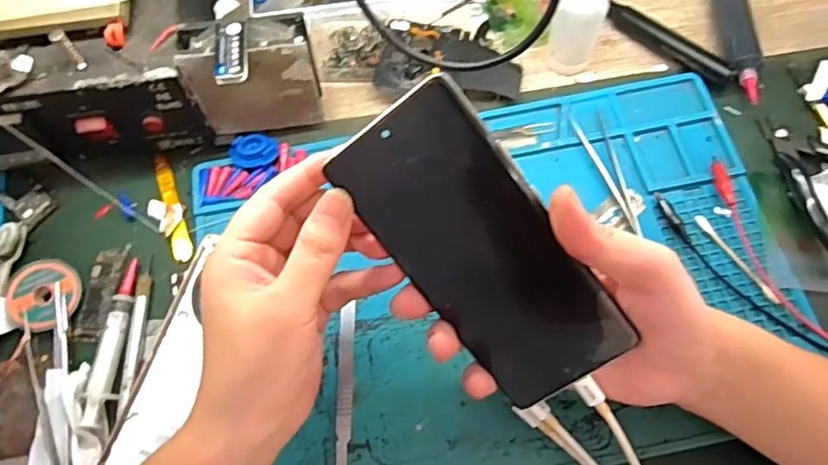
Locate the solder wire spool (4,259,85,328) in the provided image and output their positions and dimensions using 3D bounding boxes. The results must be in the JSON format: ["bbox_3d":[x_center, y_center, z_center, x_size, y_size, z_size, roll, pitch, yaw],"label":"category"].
[{"bbox_3d":[-0.241,0.039,0.379,0.043,0.009,0.048,-31,69,-11],"label":"solder wire spool"}]

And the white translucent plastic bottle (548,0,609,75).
[{"bbox_3d":[0.117,-0.147,0.416,0.031,0.069,0.025,25,70,13],"label":"white translucent plastic bottle"}]

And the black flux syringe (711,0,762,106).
[{"bbox_3d":[0.249,-0.159,0.443,0.033,0.023,0.140,-4,66,1],"label":"black flux syringe"}]

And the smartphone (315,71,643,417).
[{"bbox_3d":[0.034,0.010,0.280,0.072,0.007,0.159,-36,101,14],"label":"smartphone"}]

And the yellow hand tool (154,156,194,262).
[{"bbox_3d":[-0.171,-0.018,0.408,0.014,0.004,0.086,-21,67,-7],"label":"yellow hand tool"}]

